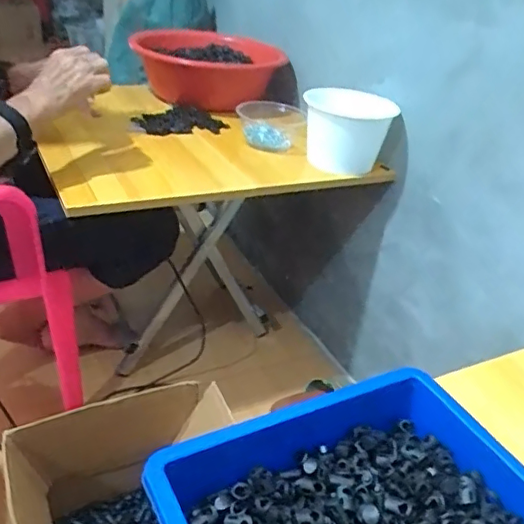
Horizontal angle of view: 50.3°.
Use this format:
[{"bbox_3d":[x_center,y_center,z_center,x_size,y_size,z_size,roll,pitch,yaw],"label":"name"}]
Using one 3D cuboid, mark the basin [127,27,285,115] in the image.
[{"bbox_3d":[-0.115,-0.409,1.172,0.320,0.113,0.348,7,32,-1],"label":"basin"}]

